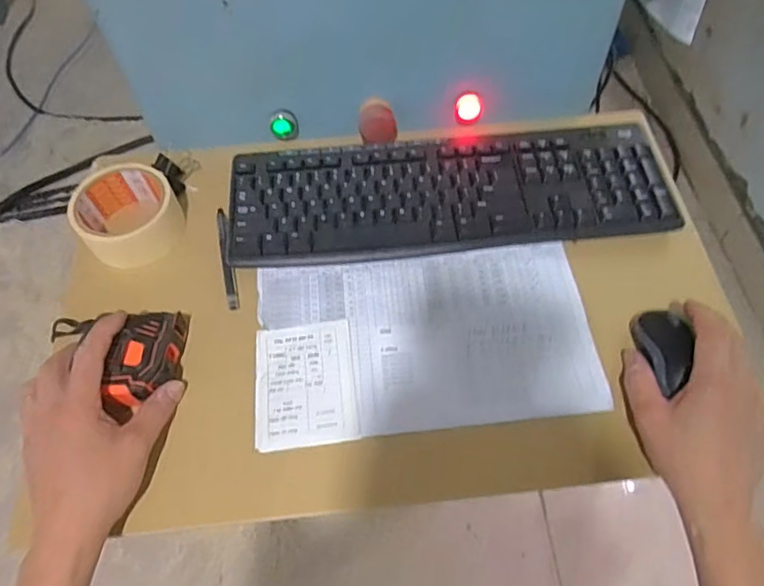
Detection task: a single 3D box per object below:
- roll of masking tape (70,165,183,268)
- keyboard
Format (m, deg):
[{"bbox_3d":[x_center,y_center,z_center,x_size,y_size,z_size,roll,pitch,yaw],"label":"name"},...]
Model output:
[{"bbox_3d":[-0.245,-0.080,0.548,0.090,0.054,0.096,-1,57,2],"label":"roll of masking tape"},{"bbox_3d":[0.067,-0.101,0.568,0.424,0.029,0.134,-6,57,-1],"label":"keyboard"}]

